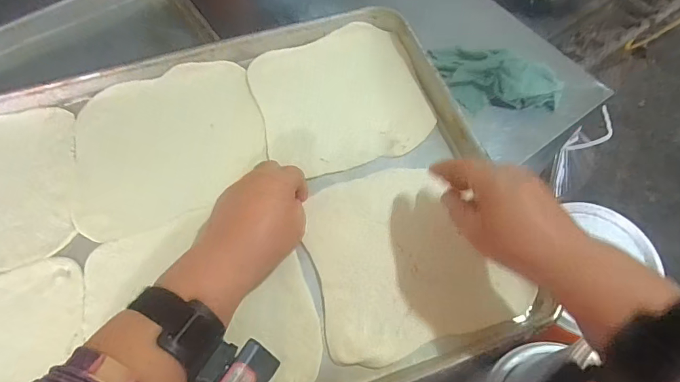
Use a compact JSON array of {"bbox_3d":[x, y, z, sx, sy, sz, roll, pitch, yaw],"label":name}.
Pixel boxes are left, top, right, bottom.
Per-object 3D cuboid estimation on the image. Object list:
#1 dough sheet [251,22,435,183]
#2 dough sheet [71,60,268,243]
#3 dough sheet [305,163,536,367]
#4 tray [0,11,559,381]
[{"bbox_3d":[-0.001,-0.110,0.484,0.182,0.006,0.186,-16,65,-9],"label":"dough sheet"},{"bbox_3d":[-0.185,-0.055,0.455,0.201,0.010,0.181,-20,65,-10],"label":"dough sheet"},{"bbox_3d":[0.063,0.057,0.401,0.179,0.011,0.170,-16,65,-9],"label":"dough sheet"},{"bbox_3d":[-0.149,0.033,0.402,0.593,0.035,0.402,-18,65,-9],"label":"tray"}]

